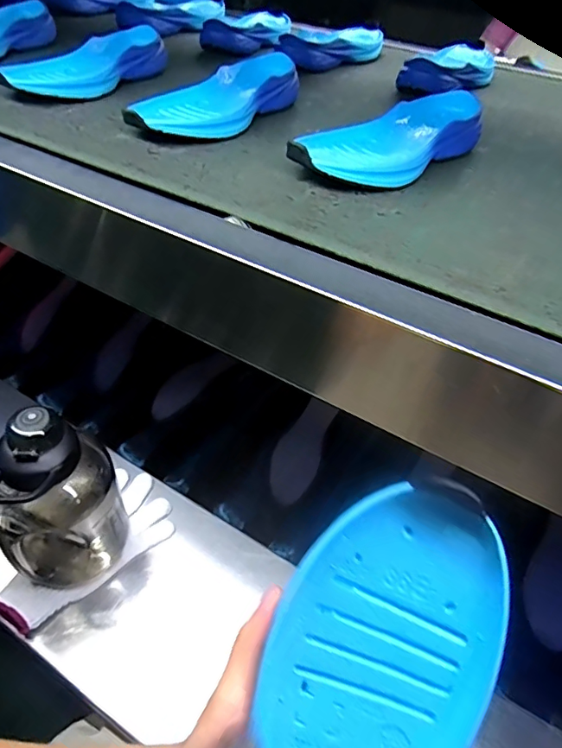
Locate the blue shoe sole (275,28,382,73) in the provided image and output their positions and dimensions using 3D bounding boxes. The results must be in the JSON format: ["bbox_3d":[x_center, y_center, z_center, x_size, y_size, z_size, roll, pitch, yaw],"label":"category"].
[{"bbox_3d":[0.095,-0.521,0.780,0.080,0.039,0.260,30,50,24],"label":"blue shoe sole"}]

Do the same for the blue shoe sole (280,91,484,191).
[{"bbox_3d":[0.112,-0.234,0.493,0.250,0.037,0.096,-32,56,-31],"label":"blue shoe sole"}]

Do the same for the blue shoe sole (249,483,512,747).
[{"bbox_3d":[0.025,0.168,0.203,0.089,0.027,0.240,19,78,13],"label":"blue shoe sole"}]

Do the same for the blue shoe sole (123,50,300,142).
[{"bbox_3d":[-0.069,-0.312,0.556,0.100,0.043,0.241,24,48,19],"label":"blue shoe sole"}]

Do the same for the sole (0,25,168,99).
[{"bbox_3d":[-0.241,-0.390,0.616,0.094,0.039,0.227,20,47,14],"label":"sole"}]

